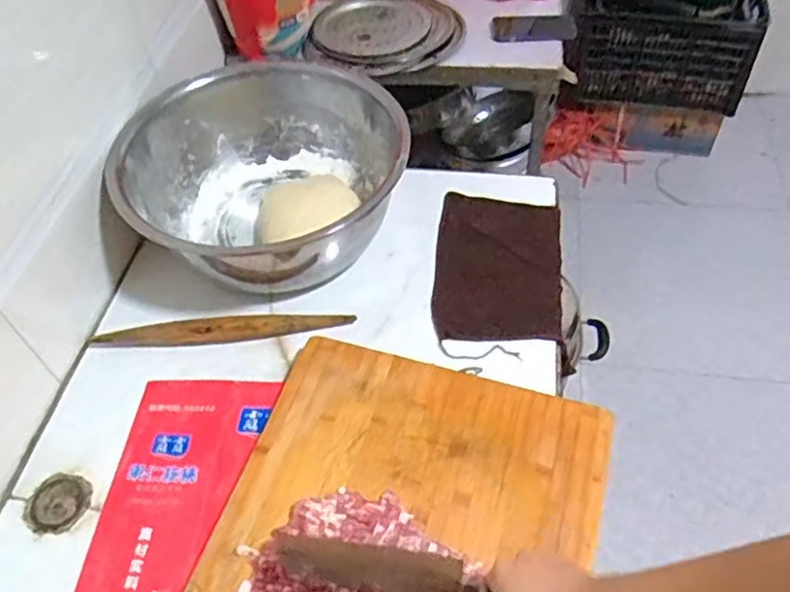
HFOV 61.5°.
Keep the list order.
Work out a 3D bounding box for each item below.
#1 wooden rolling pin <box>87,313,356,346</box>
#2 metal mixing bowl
[{"bbox_3d":[-0.219,0.043,0.856,0.322,0.029,0.036,-7,51,-1],"label":"wooden rolling pin"},{"bbox_3d":[-0.169,-0.175,0.946,0.358,0.179,0.363,-2,51,3],"label":"metal mixing bowl"}]

